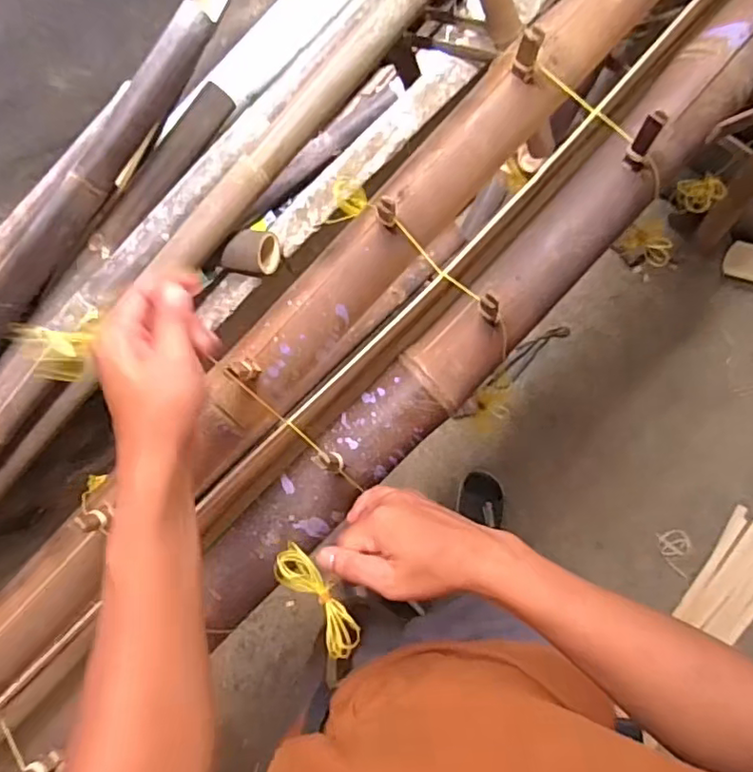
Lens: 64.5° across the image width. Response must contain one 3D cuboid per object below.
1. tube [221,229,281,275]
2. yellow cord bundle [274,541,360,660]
[{"bbox_3d":[-0.241,-0.251,1.124,0.097,0.070,0.084,10,85,6],"label":"tube"},{"bbox_3d":[-0.050,0.175,0.489,0.032,0.011,0.096,-36,79,1],"label":"yellow cord bundle"}]

